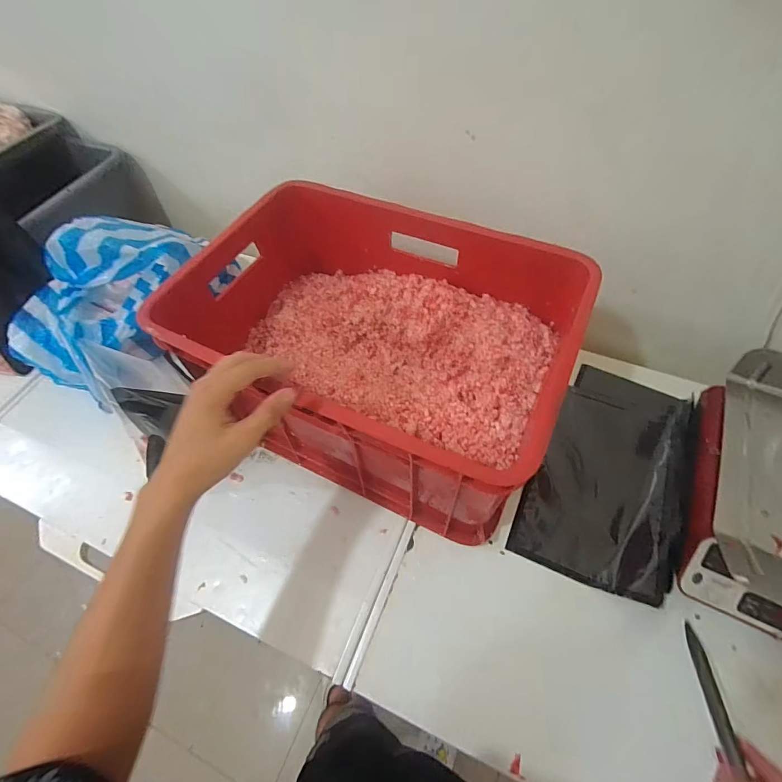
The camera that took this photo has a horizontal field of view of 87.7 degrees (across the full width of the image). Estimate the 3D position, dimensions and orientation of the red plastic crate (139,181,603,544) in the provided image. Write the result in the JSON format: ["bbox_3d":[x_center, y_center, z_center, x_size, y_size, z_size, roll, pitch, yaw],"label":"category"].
[{"bbox_3d":[-0.020,-0.062,0.613,0.497,0.237,0.356,21,59,15],"label":"red plastic crate"}]

